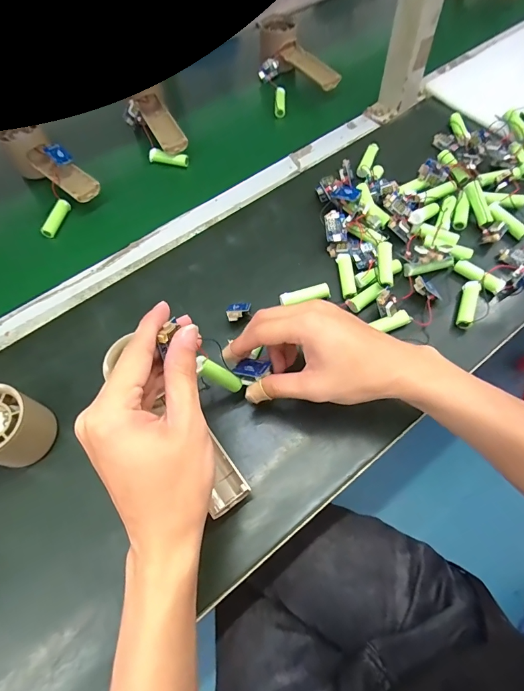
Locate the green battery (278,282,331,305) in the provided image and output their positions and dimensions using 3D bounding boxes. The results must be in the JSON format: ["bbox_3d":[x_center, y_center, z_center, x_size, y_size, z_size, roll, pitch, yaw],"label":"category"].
[{"bbox_3d":[0.043,-0.050,0.383,0.049,0.014,0.016,-10,64,-3],"label":"green battery"}]

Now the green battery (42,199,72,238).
[{"bbox_3d":[-0.247,-0.152,0.450,0.013,0.011,0.053,10,64,8],"label":"green battery"}]

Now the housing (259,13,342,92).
[{"bbox_3d":[0.048,-0.426,0.554,0.054,0.042,0.163,-28,66,-12],"label":"housing"}]

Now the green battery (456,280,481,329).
[{"bbox_3d":[0.200,-0.041,0.365,0.014,0.015,0.047,18,66,11],"label":"green battery"}]

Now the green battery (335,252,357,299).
[{"bbox_3d":[0.087,-0.072,0.386,0.015,0.012,0.051,-5,64,-1],"label":"green battery"}]

